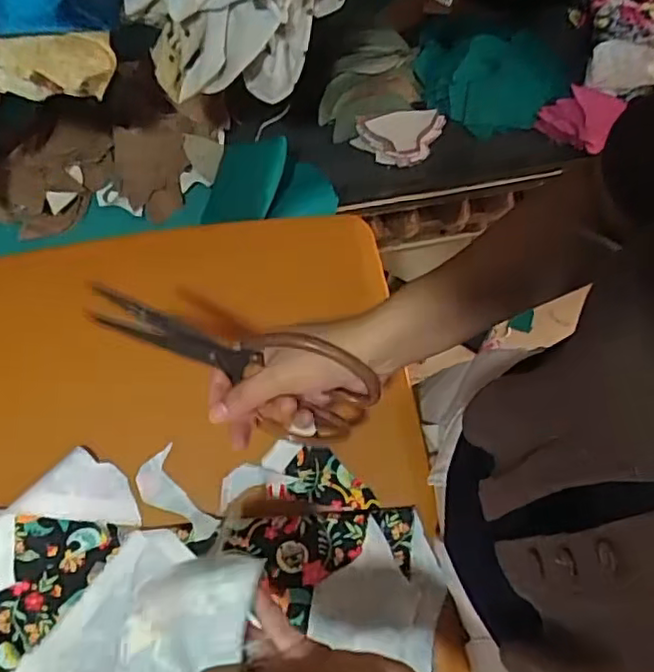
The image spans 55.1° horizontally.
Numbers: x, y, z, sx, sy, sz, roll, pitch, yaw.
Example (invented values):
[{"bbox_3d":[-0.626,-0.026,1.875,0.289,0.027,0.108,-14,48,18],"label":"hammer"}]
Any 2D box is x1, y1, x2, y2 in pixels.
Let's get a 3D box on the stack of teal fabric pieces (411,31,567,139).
[{"bbox_3d":[0.209,-0.325,0.800,0.183,0.043,0.130,-12,70,-4],"label":"stack of teal fabric pieces"}]

